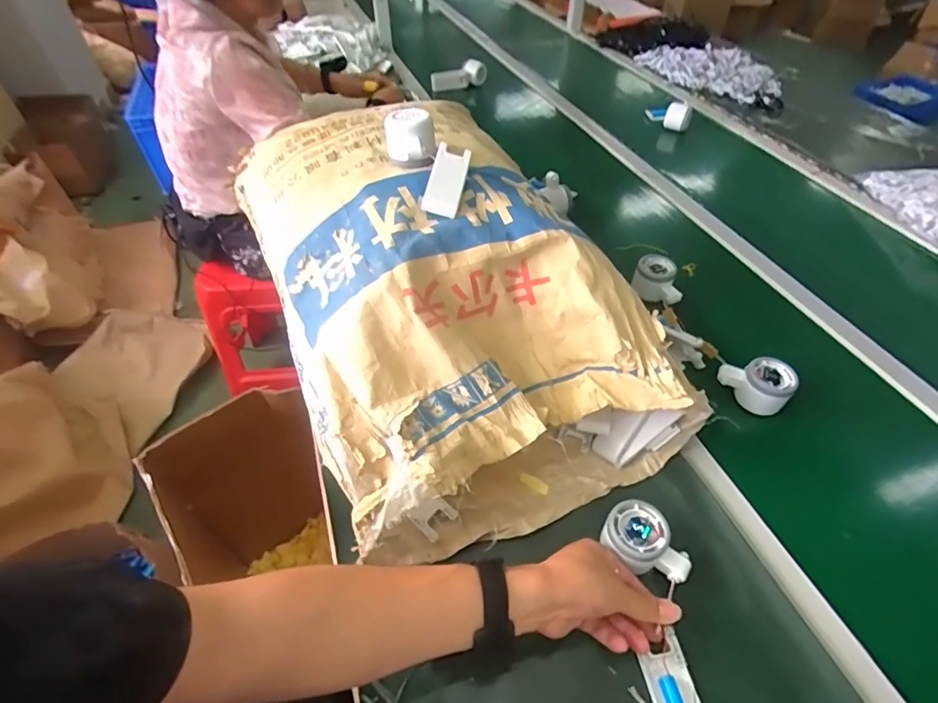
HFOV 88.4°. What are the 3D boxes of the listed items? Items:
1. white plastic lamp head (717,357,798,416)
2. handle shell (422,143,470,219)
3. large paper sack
[{"bbox_3d":[0.370,0.038,0.623,0.080,0.054,0.047,35,56,27],"label":"white plastic lamp head"},{"bbox_3d":[-0.025,-0.195,0.541,0.038,0.020,0.093,11,70,8],"label":"handle shell"},{"bbox_3d":[-0.051,-0.088,0.618,0.379,0.217,0.615,-21,51,-20],"label":"large paper sack"}]

